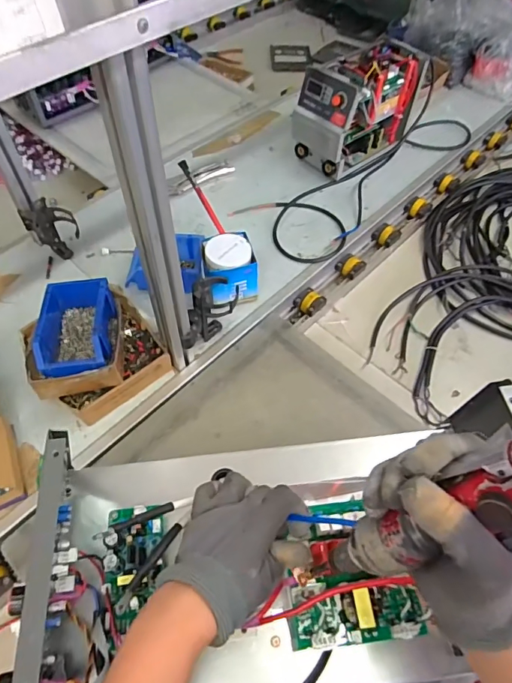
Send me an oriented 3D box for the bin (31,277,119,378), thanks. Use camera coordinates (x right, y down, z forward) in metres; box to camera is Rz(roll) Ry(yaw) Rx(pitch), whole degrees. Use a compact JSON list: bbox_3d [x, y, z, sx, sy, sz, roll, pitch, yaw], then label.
[{"bbox_3d":[-0.292,-0.026,0.734,0.110,0.068,0.177,-6,57,-6],"label":"bin"}]

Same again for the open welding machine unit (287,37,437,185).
[{"bbox_3d":[0.260,-0.587,1.128,0.314,0.219,0.155,-36,64,-23],"label":"open welding machine unit"}]

